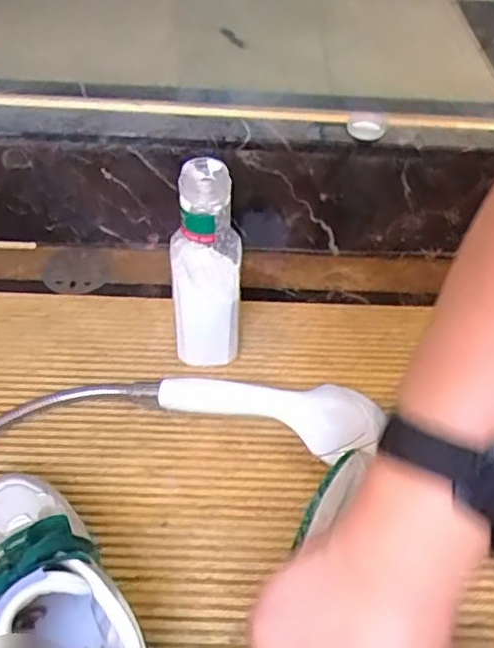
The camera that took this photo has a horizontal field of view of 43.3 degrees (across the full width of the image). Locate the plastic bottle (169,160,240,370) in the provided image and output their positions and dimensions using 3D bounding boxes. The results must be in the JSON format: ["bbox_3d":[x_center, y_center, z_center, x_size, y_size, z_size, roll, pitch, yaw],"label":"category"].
[{"bbox_3d":[-0.035,-0.043,0.546,0.060,0.197,0.050,-3,46,-6],"label":"plastic bottle"}]

